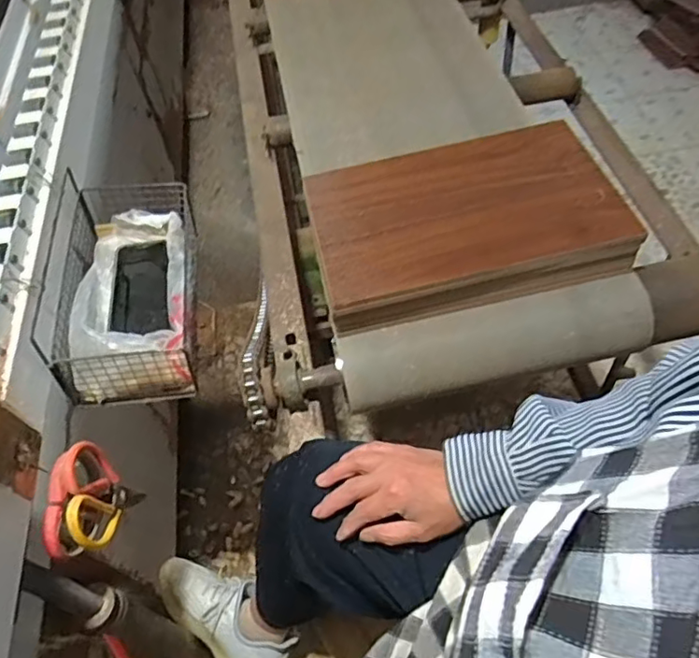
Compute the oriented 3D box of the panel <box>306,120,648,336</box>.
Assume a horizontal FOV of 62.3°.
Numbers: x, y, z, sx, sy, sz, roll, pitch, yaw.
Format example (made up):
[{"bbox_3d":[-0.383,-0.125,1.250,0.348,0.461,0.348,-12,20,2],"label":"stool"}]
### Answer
[{"bbox_3d":[0.149,-0.150,0.784,0.387,0.061,0.249,-12,54,-5],"label":"panel"}]

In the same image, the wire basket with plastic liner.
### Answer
[{"bbox_3d":[-0.255,-0.059,0.670,0.135,0.118,0.265,-9,54,-3],"label":"wire basket with plastic liner"}]

